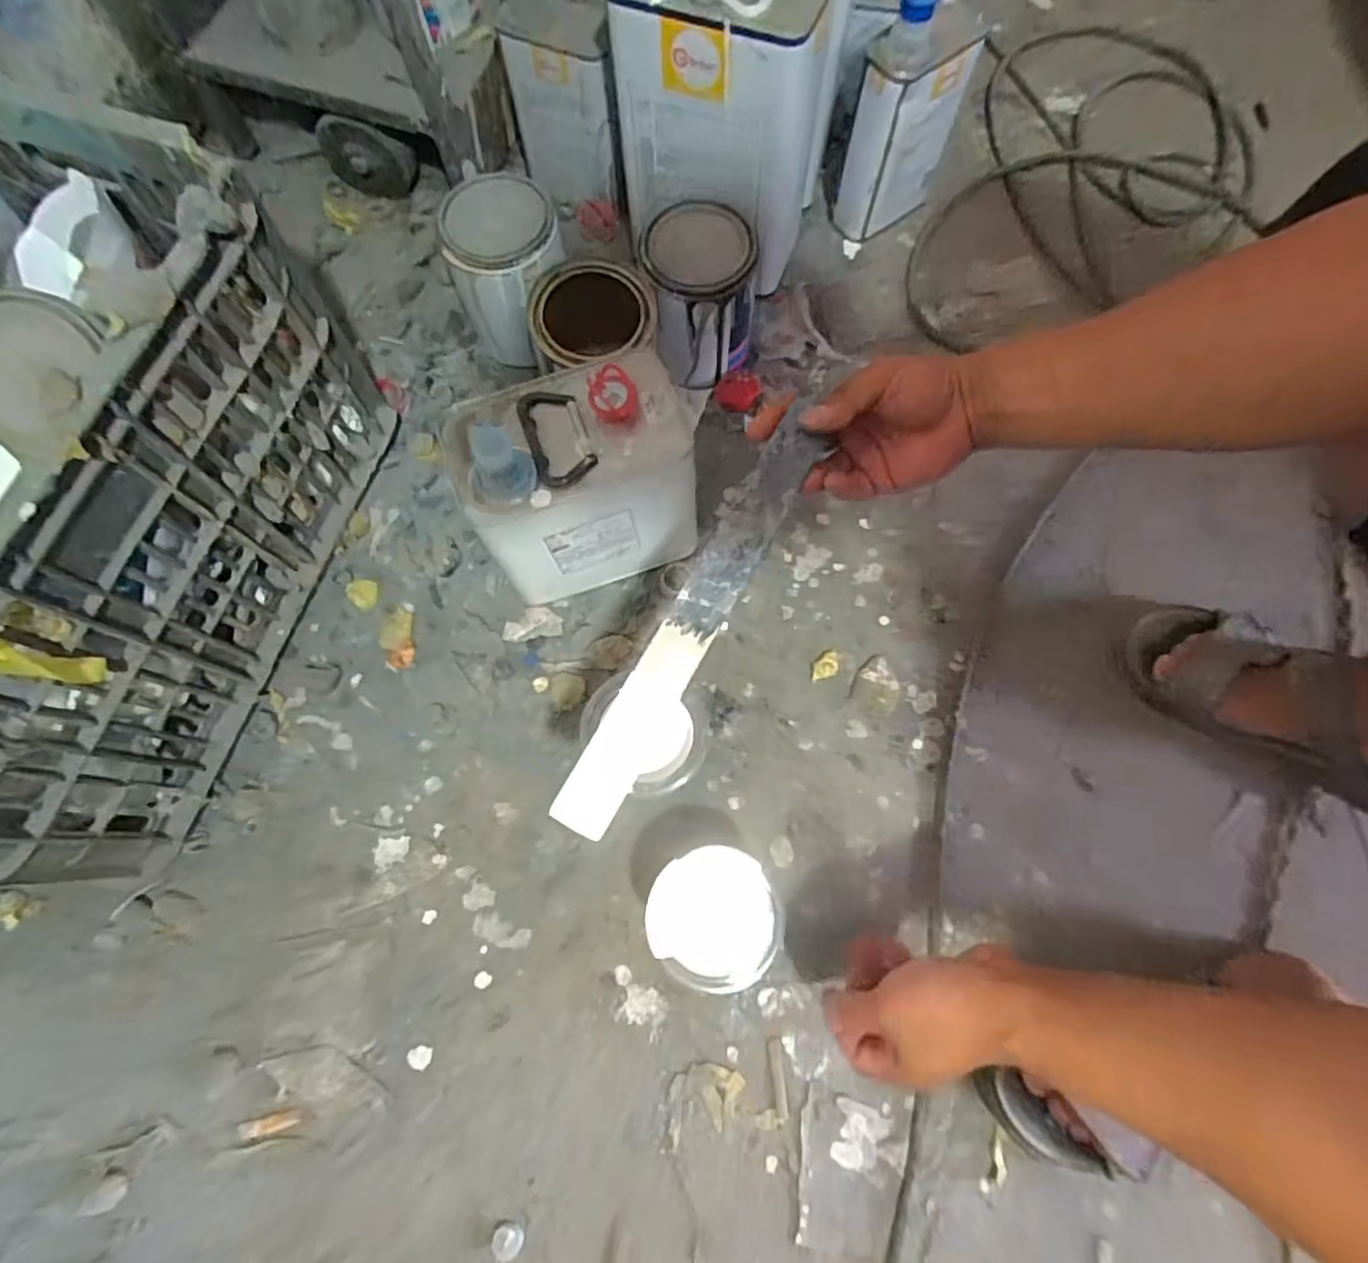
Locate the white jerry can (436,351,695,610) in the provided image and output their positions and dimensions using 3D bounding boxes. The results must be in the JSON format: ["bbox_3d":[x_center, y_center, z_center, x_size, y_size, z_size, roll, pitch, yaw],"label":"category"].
[{"bbox_3d":[-0.084,-0.125,0.583,0.176,0.166,0.131,-20,75,-5],"label":"white jerry can"}]

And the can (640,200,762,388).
[{"bbox_3d":[0.015,-0.314,0.665,0.100,0.124,0.097,-3,74,0],"label":"can"}]

